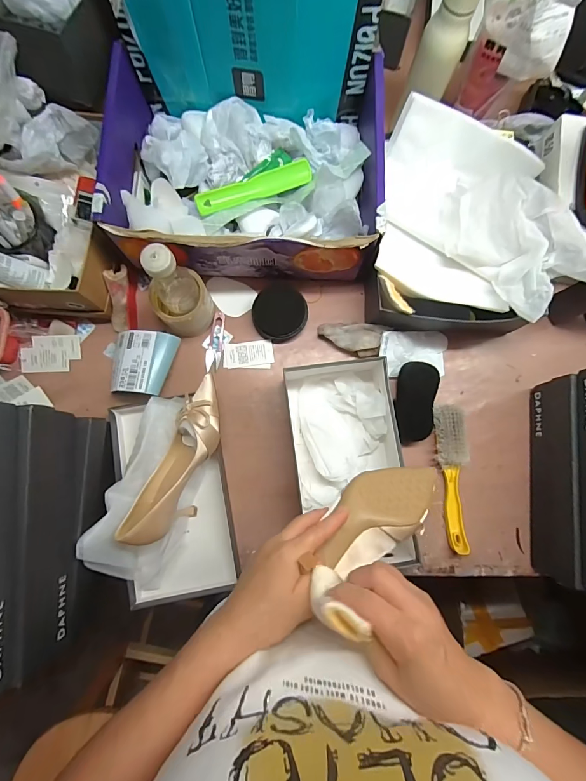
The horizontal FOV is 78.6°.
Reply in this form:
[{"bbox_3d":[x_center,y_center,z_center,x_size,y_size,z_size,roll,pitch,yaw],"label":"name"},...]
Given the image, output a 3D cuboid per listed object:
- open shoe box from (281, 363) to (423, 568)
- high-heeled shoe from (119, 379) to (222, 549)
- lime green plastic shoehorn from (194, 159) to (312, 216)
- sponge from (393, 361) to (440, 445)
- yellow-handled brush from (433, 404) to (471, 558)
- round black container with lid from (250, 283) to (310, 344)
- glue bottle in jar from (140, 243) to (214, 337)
[{"bbox_3d":[0.080,0.081,0.566,0.170,0.067,0.270,-7,83,-2],"label":"open shoe box"},{"bbox_3d":[-0.163,0.102,0.544,0.079,0.099,0.247,23,83,2],"label":"high-heeled shoe"},{"bbox_3d":[-0.063,-0.325,0.571,0.187,0.019,0.034,-20,83,-3],"label":"lime green plastic shoehorn"},{"bbox_3d":[0.201,0.021,0.594,0.063,0.043,0.130,7,82,0],"label":"sponge"},{"bbox_3d":[0.257,0.140,0.579,0.044,0.044,0.229,-2,83,-1],"label":"yellow-handled brush"},{"bbox_3d":[-0.022,-0.130,0.604,0.089,0.037,0.085,0,83,-1],"label":"round black container with lid"},{"bbox_3d":[-0.171,-0.141,0.533,0.083,0.184,0.067,-36,85,-5],"label":"glue bottle in jar"}]

